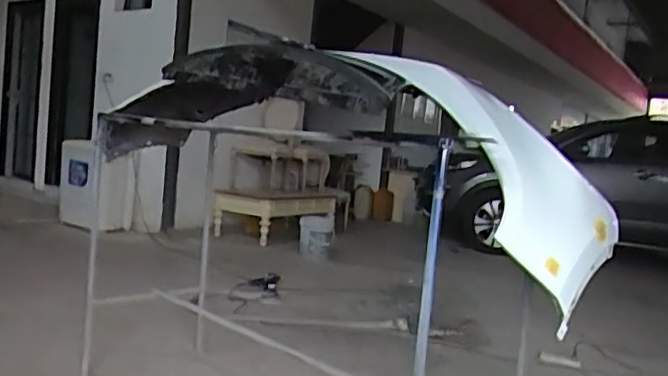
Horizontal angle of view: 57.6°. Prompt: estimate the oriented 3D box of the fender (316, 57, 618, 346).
[{"bbox_3d":[0.355,-0.135,1.538,0.377,0.224,0.990,0,49,-49],"label":"fender"}]

